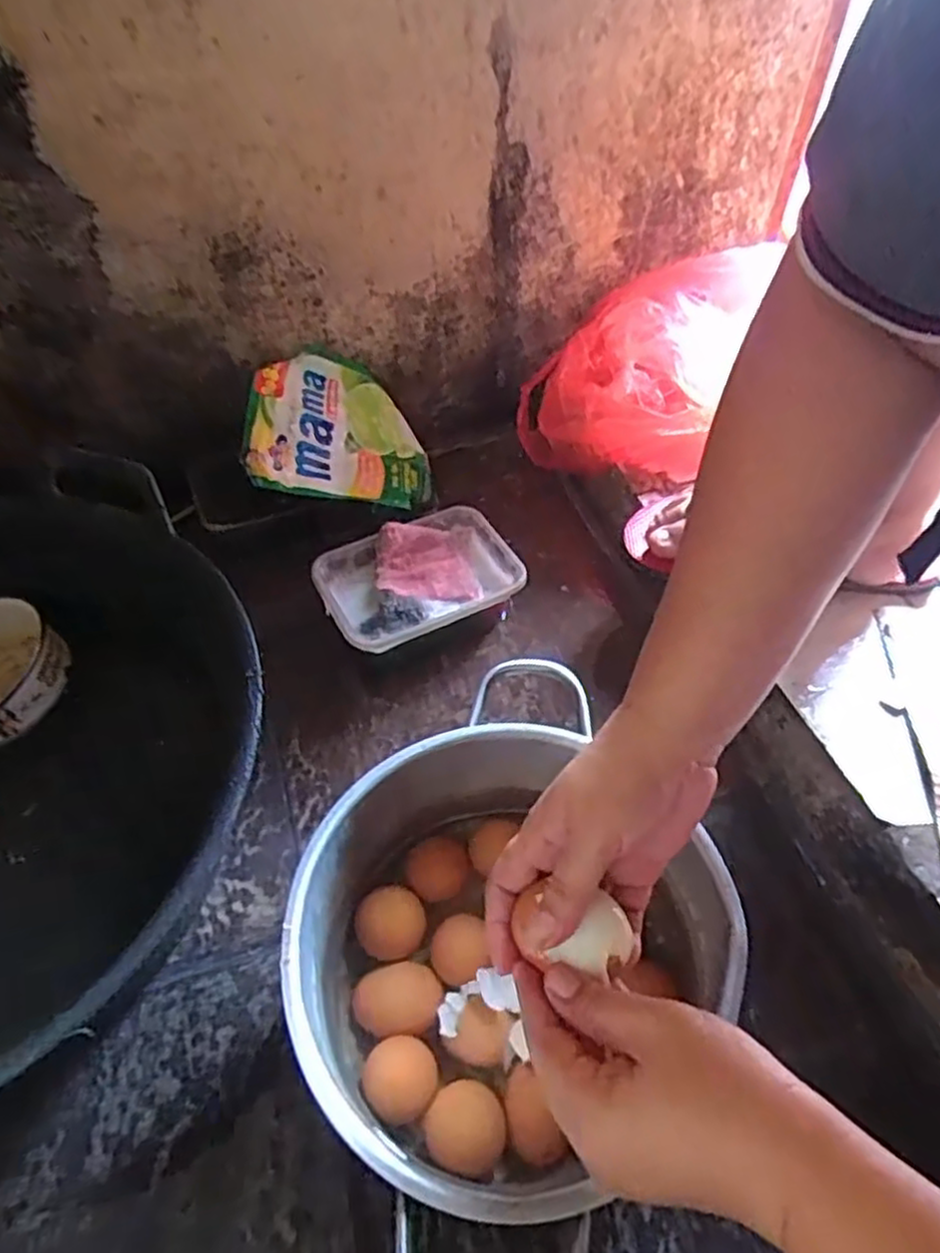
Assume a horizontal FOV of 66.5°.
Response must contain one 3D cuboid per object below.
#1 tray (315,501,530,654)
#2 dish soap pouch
[{"bbox_3d":[-0.045,-0.044,0.644,0.171,0.033,0.112,-24,54,-19],"label":"tray"},{"bbox_3d":[-0.122,-0.196,0.703,0.178,0.037,0.146,8,79,-28],"label":"dish soap pouch"}]

